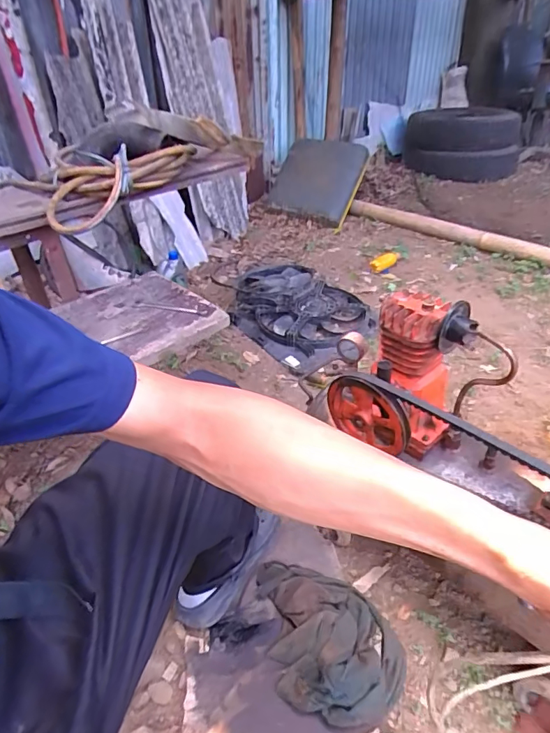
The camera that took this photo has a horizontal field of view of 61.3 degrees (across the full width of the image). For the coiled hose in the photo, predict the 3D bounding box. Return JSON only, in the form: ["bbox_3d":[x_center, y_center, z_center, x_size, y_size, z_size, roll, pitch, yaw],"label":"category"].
[{"bbox_3d":[-0.315,-0.371,0.914,0.148,0.097,0.319,23,43,29],"label":"coiled hose"}]

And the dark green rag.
[{"bbox_3d":[0.091,0.456,0.823,0.204,0.077,0.298,-10,37,-11],"label":"dark green rag"}]

